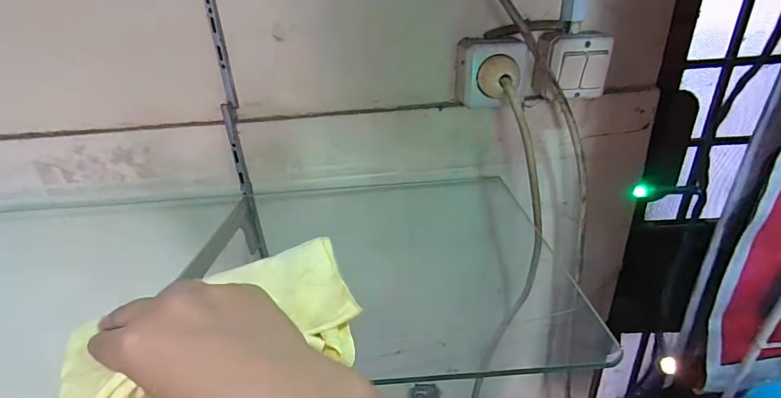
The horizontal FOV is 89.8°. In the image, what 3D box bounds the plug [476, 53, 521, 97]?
[{"bbox_3d":[0.095,-0.107,0.345,0.035,0.032,0.028,3,27,12],"label":"plug"}]

